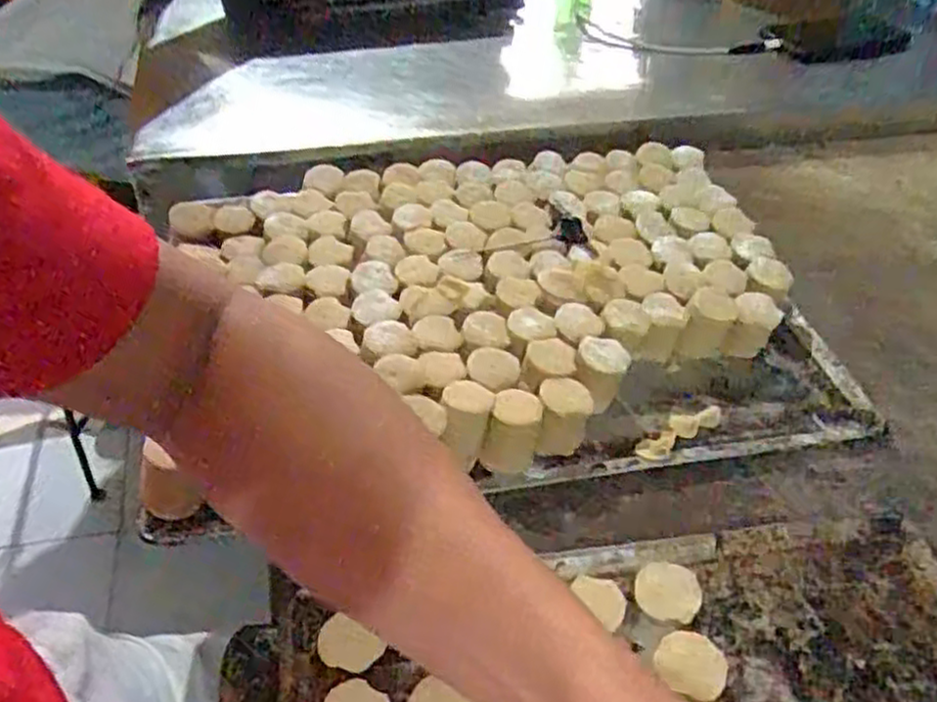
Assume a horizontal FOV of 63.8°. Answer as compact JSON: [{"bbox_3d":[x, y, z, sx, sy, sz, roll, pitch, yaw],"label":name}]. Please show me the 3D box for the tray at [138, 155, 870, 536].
[{"bbox_3d":[0.021,-0.041,0.523,0.427,0.048,0.300,-3,41,-11],"label":"tray"}]

